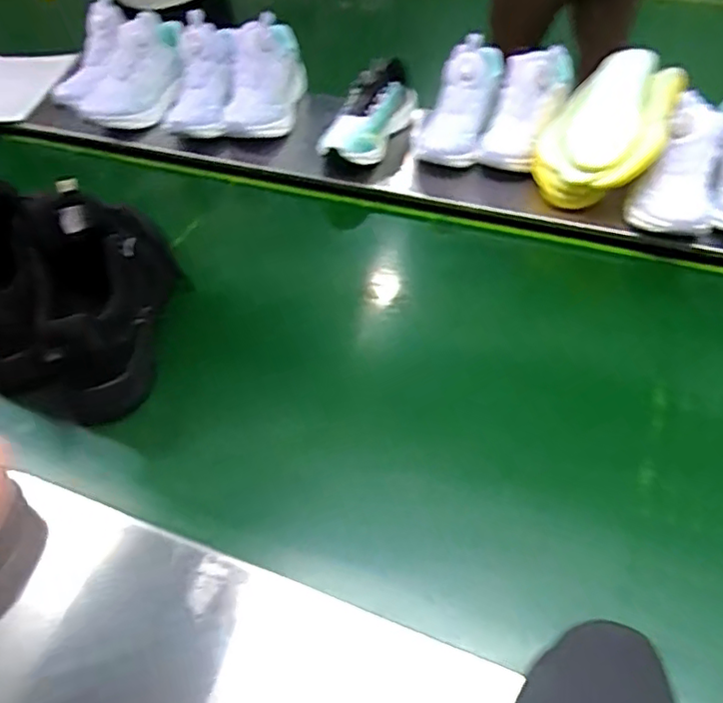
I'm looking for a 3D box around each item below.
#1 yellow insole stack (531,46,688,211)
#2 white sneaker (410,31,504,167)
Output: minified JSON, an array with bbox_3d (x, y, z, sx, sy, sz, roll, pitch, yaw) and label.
[{"bbox_3d":[0.323,-0.295,0.801,0.163,0.071,0.221,7,68,34],"label":"yellow insole stack"},{"bbox_3d":[0.148,-0.365,0.893,0.096,0.084,0.201,23,92,23],"label":"white sneaker"}]

